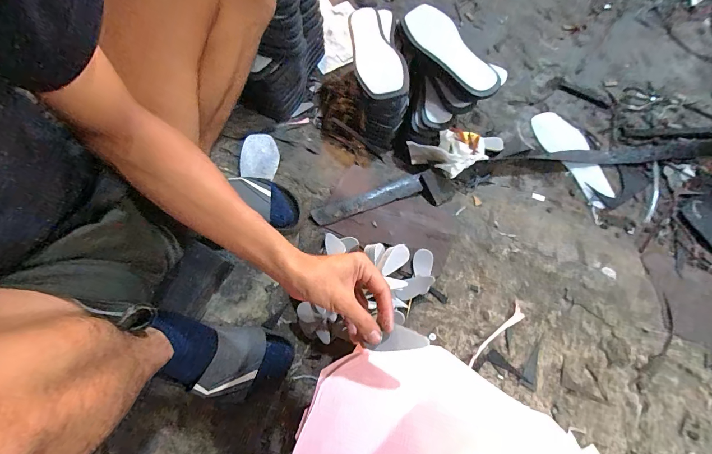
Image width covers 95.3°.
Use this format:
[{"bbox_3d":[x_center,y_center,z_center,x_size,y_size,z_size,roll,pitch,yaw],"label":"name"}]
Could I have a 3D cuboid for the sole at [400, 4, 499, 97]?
[{"bbox_3d":[0.179,-0.346,0.635,0.080,0.026,0.253,-29,71,-8],"label":"sole"}]

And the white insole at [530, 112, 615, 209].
[{"bbox_3d":[0.472,-0.156,0.703,0.087,0.007,0.238,-21,70,-6],"label":"white insole"}]

